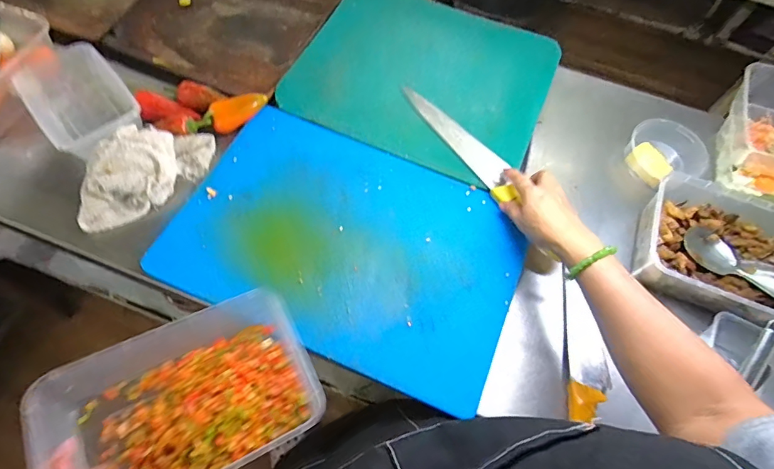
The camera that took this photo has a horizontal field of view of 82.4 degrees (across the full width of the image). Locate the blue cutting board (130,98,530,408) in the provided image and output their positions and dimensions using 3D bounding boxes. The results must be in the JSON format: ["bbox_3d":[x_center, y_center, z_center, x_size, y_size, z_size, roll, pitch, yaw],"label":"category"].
[{"bbox_3d":[-0.047,0.005,0.591,0.438,0.011,0.301,23,64,8],"label":"blue cutting board"}]

